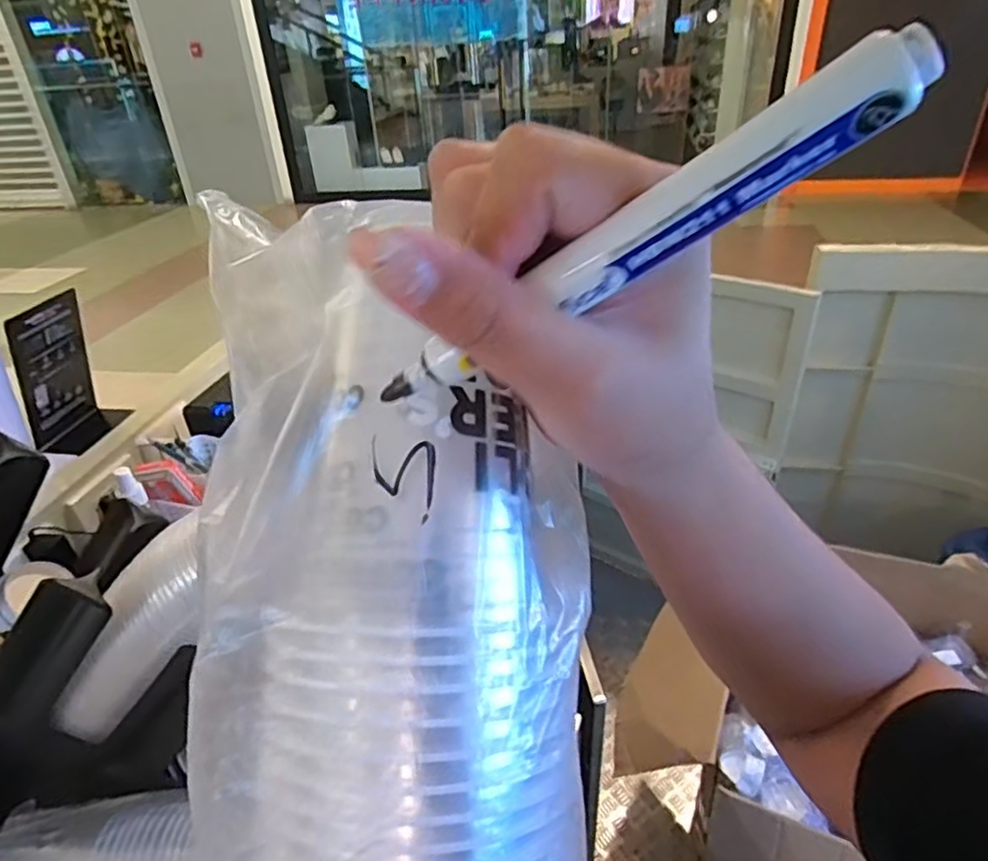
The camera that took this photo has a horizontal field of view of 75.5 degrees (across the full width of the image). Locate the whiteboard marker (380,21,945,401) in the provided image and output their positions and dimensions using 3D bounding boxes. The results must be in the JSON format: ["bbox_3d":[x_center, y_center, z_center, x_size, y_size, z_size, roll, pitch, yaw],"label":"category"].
[{"bbox_3d":[0.026,-0.038,0.140,0.126,0.014,0.013,-29,22,26],"label":"whiteboard marker"}]

